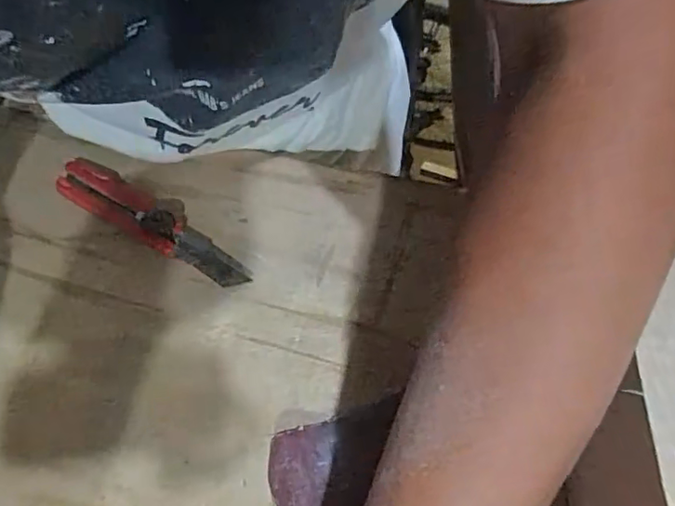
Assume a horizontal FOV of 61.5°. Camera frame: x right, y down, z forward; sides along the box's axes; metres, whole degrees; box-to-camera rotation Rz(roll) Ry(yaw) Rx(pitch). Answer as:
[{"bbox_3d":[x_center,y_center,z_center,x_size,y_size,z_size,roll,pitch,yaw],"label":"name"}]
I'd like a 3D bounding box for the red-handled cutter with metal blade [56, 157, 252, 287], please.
[{"bbox_3d":[-0.132,-0.027,0.401,0.183,0.012,0.042,26,54,23],"label":"red-handled cutter with metal blade"}]

